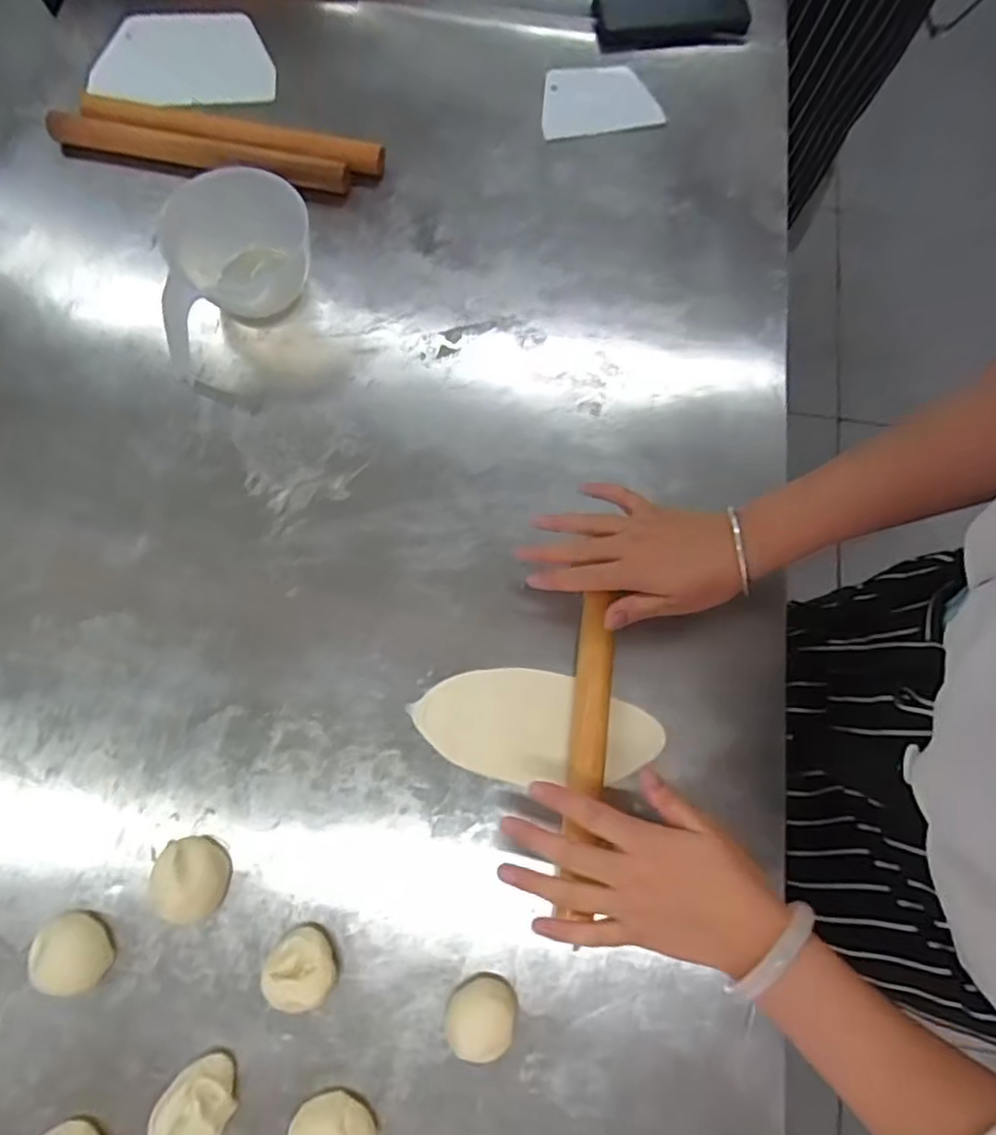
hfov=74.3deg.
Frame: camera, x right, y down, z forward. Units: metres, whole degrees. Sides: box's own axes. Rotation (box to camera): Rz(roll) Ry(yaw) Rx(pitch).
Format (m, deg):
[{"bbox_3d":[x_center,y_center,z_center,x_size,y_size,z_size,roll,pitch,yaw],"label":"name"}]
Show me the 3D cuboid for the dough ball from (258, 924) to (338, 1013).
[{"bbox_3d":[-0.132,0.270,0.442,0.046,0.027,0.046,0,72,0],"label":"dough ball"}]

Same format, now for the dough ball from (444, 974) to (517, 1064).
[{"bbox_3d":[-0.012,0.300,0.437,0.044,0.024,0.043,0,72,0],"label":"dough ball"}]

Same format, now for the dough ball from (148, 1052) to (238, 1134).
[{"bbox_3d":[-0.193,0.346,0.416,0.044,0.033,0.058,34,75,9],"label":"dough ball"}]

